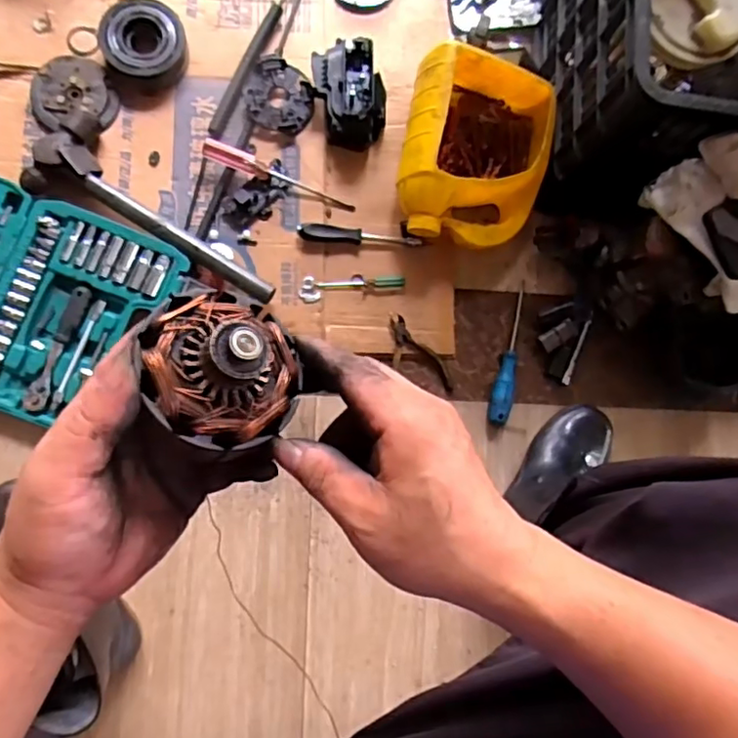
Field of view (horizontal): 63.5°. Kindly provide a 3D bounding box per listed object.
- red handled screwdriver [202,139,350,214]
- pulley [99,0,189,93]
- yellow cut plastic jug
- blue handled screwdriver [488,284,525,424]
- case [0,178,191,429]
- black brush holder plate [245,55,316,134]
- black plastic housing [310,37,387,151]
[{"bbox_3d":[-0.111,-0.241,0.746,0.190,0.024,0.022,22,80,-8],"label":"red handled screwdriver"},{"bbox_3d":[-0.284,-0.411,0.755,0.104,0.038,0.112,1,81,-4],"label":"pulley"},{"bbox_3d":[0.131,-0.261,0.732,0.174,0.117,0.218,11,81,-3],"label":"yellow cut plastic jug"},{"bbox_3d":[0.188,-0.022,0.770,0.030,0.027,0.193,16,81,-2],"label":"blue handled screwdriver"},{"bbox_3d":[-0.445,-0.094,0.709,0.384,0.035,0.248,21,80,-1],"label":"case"},{"bbox_3d":[-0.114,-0.346,0.766,0.087,0.017,0.083,1,81,-4],"label":"black brush holder plate"},{"bbox_3d":[-0.022,-0.344,0.748,0.081,0.065,0.120,-17,83,-7],"label":"black plastic housing"}]

